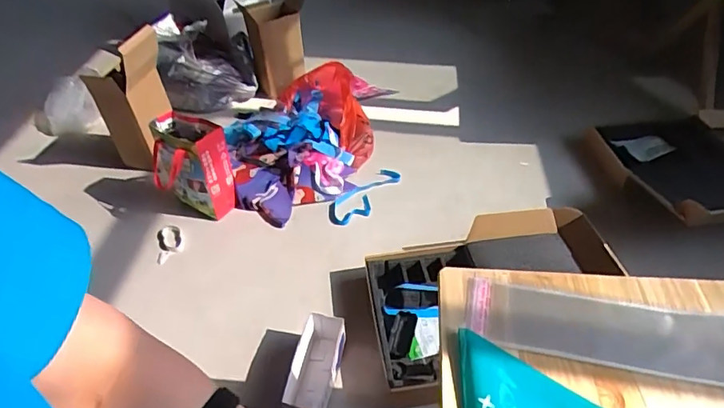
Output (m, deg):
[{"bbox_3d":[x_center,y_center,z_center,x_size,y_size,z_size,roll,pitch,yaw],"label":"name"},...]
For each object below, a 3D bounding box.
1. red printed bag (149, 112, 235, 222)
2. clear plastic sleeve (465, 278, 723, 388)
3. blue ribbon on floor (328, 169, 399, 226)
[{"bbox_3d":[-0.496,-0.109,1.424,0.220,0.261,0.159,29,52,29],"label":"red printed bag"},{"bbox_3d":[0.291,0.146,0.569,0.327,0.009,0.092,7,44,11],"label":"clear plastic sleeve"},{"bbox_3d":[0.005,-0.021,1.505,0.123,0.043,0.259,23,50,25],"label":"blue ribbon on floor"}]

